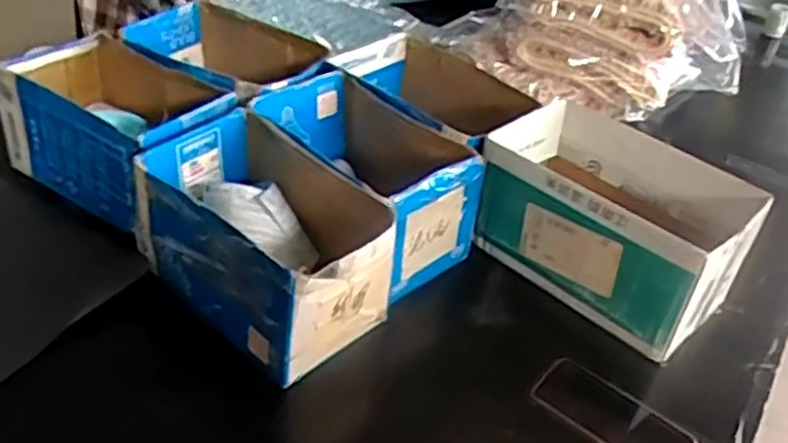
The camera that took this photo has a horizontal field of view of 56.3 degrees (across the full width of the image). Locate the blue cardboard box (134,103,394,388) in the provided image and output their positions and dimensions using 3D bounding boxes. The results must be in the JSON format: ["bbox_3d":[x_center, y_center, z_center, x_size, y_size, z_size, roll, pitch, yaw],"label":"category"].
[{"bbox_3d":[-0.150,0.019,0.842,0.179,0.151,0.291,-28,50,-37],"label":"blue cardboard box"}]

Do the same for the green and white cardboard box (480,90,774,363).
[{"bbox_3d":[0.269,-0.004,0.949,0.331,0.169,0.202,32,45,29],"label":"green and white cardboard box"}]

